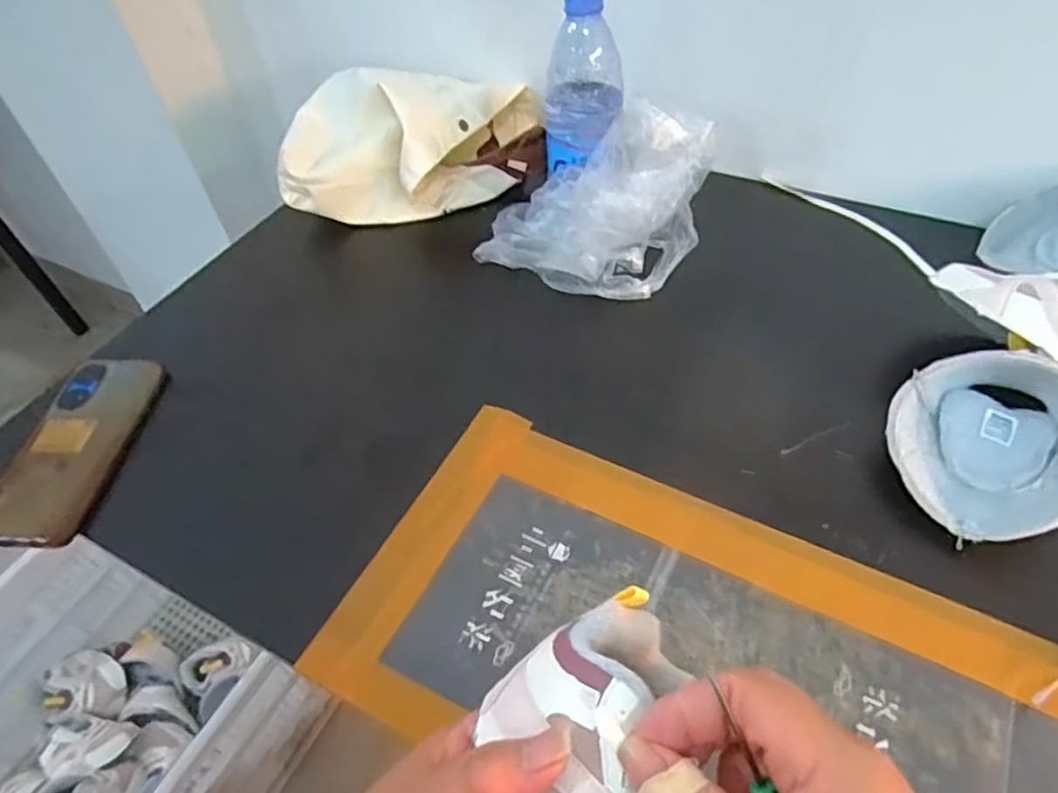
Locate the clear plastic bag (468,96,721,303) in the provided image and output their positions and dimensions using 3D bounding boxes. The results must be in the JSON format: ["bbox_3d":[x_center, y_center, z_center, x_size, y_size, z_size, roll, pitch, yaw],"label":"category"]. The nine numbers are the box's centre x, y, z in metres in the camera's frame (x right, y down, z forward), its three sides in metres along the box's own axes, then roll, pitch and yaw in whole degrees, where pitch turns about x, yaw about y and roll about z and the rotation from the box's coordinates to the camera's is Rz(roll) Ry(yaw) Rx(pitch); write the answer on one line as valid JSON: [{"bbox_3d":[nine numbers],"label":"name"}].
[{"bbox_3d":[0.051,-0.162,0.553,0.182,0.132,0.096,4,51,10],"label":"clear plastic bag"}]

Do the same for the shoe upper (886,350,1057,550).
[{"bbox_3d":[0.289,0.027,0.412,0.109,0.063,0.113,10,53,14],"label":"shoe upper"}]

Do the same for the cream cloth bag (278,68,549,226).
[{"bbox_3d":[-0.114,-0.257,0.666,0.265,0.095,0.146,-16,51,-6],"label":"cream cloth bag"}]

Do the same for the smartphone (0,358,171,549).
[{"bbox_3d":[-0.338,0.038,0.495,0.079,0.018,0.158,2,51,8],"label":"smartphone"}]

